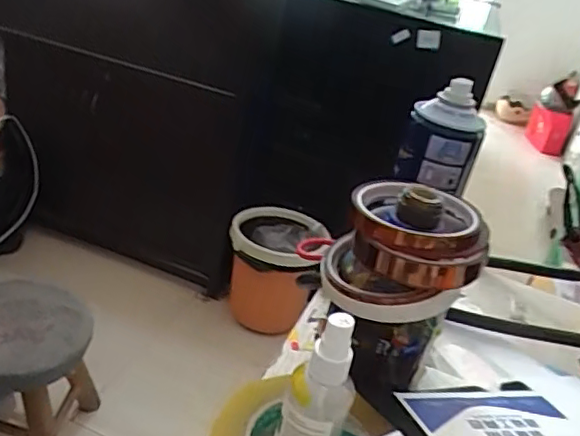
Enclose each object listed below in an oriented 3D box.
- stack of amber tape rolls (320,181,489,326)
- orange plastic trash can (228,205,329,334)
[{"bbox_3d":[0.079,0.017,0.392,0.102,0.064,0.095,14,32,13],"label":"stack of amber tape rolls"},{"bbox_3d":[-0.054,0.167,1.573,0.242,0.321,0.235,4,26,-2],"label":"orange plastic trash can"}]

